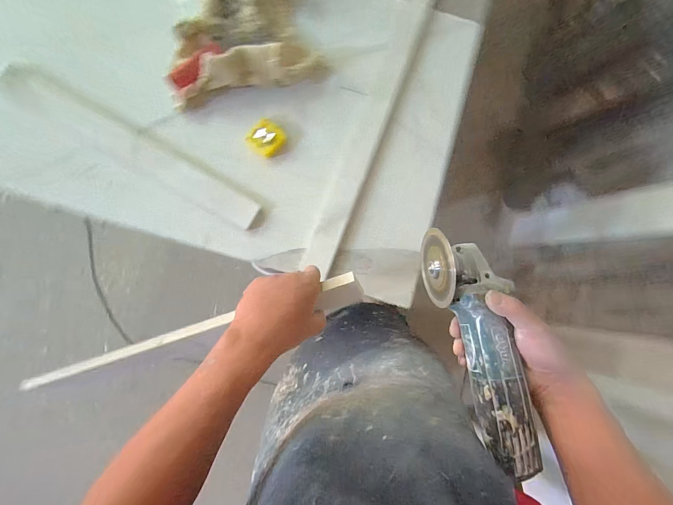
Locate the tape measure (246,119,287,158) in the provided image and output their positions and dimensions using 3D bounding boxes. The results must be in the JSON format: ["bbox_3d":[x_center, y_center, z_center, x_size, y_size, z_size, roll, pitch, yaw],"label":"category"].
[{"bbox_3d":[-0.127,-0.207,0.548,0.058,0.027,0.057,0,86,0],"label":"tape measure"}]

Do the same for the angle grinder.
[{"bbox_3d":[0.177,0.104,0.359,0.074,0.072,0.275,-15,77,-1],"label":"angle grinder"}]

